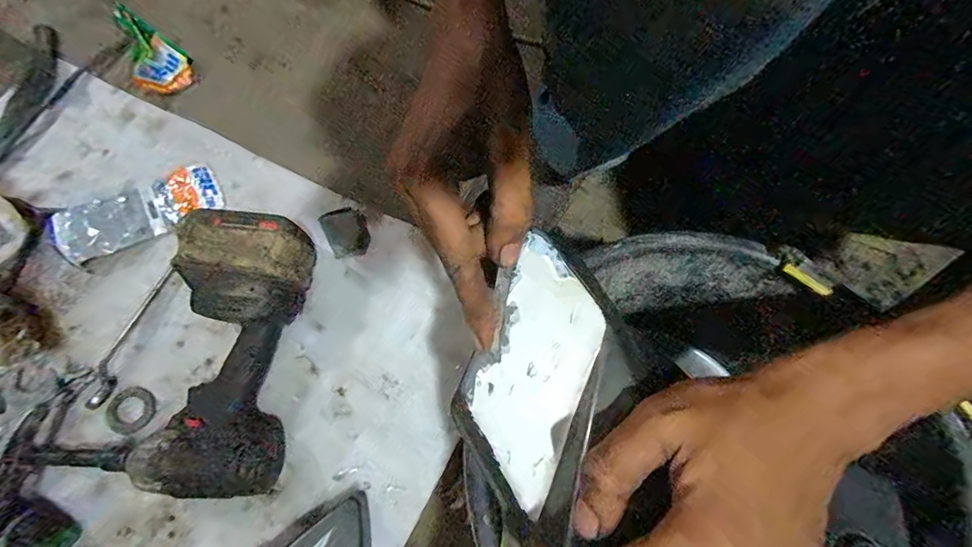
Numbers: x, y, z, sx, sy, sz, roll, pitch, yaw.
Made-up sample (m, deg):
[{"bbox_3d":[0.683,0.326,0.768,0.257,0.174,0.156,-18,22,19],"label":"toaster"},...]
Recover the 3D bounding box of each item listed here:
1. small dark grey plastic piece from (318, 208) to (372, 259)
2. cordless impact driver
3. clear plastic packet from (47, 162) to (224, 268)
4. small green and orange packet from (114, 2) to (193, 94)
[{"bbox_3d":[-0.163,-0.049,0.497,0.047,0.006,0.063,-24,70,-11],"label":"small dark grey plastic piece"},{"bbox_3d":[-0.279,0.067,0.430,0.181,0.083,0.265,11,83,2],"label":"cordless impact driver"},{"bbox_3d":[-0.414,-0.075,0.504,0.180,0.012,0.077,-27,70,-12],"label":"clear plastic packet"},{"bbox_3d":[-0.468,-0.306,0.584,0.077,0.040,0.127,-40,74,-16],"label":"small green and orange packet"}]

